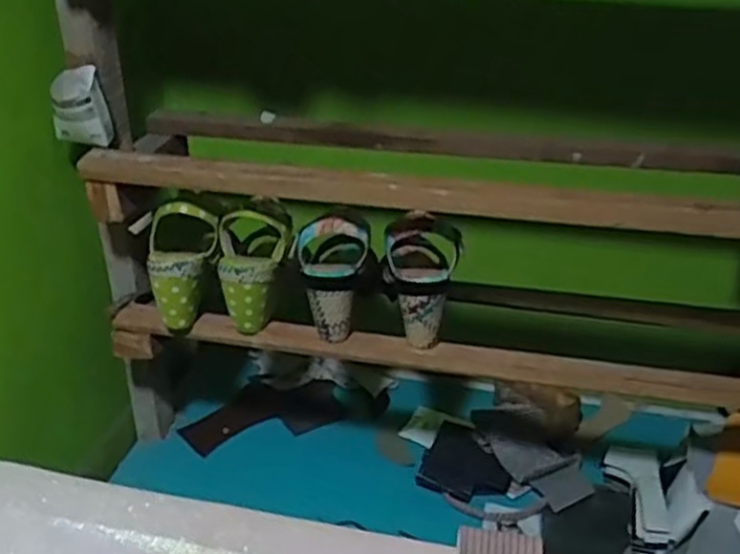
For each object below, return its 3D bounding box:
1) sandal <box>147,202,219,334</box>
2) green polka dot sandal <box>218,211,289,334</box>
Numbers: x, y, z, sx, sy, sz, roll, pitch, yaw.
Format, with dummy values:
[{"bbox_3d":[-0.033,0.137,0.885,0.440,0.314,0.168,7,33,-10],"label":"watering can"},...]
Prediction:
[{"bbox_3d":[-0.221,-0.010,0.837,0.080,0.146,0.062,7,4,11],"label":"sandal"},{"bbox_3d":[-0.130,-0.008,0.844,0.080,0.127,0.072,-4,28,-10],"label":"green polka dot sandal"}]

